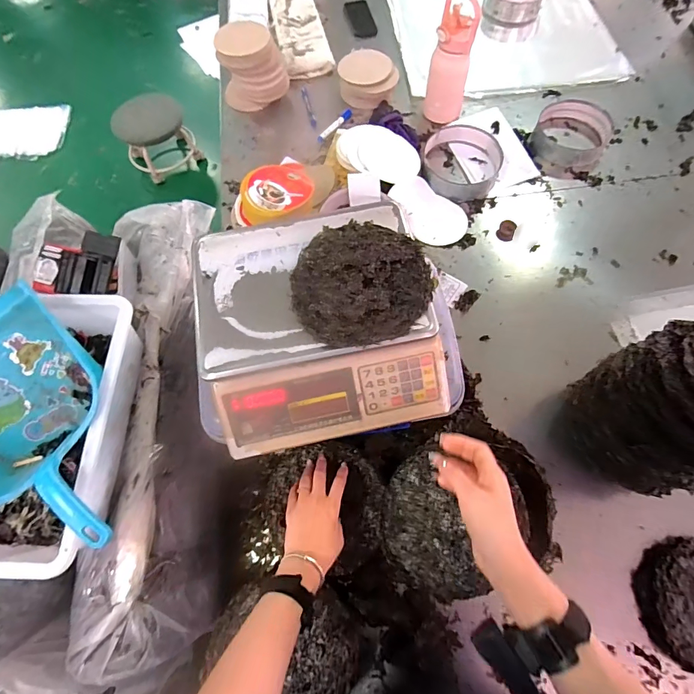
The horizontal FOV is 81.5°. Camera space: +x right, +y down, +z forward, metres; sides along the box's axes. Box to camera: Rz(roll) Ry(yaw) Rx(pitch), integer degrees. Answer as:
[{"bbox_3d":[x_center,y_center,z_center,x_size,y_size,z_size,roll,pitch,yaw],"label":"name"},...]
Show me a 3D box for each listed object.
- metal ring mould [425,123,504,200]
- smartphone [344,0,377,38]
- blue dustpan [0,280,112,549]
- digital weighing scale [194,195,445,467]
[{"bbox_3d":[0.276,-0.441,0.970,0.185,0.041,0.195,14,69,7],"label":"metal ring mould"},{"bbox_3d":[0.043,-1.018,1.251,0.073,0.005,0.157,-16,75,1],"label":"smartphone"},{"bbox_3d":[-0.400,0.117,0.516,0.225,0.100,0.341,-42,72,-14],"label":"blue dustpan"},{"bbox_3d":[-0.036,-0.032,0.585,0.347,0.113,0.306,-12,68,-3],"label":"digital weighing scale"}]

